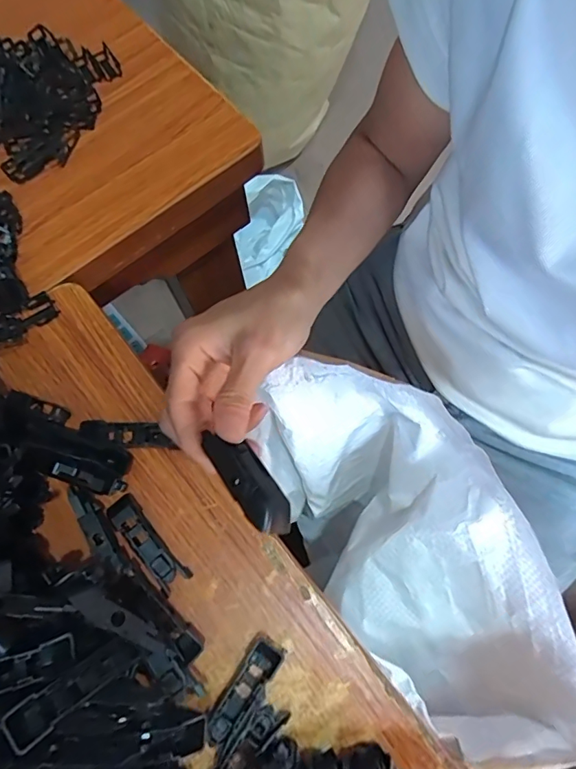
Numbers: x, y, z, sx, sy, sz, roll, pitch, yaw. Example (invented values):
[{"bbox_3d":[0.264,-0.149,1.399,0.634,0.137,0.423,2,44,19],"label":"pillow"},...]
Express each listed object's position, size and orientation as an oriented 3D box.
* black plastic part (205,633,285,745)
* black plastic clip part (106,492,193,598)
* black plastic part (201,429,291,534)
[{"bbox_3d":[-0.027,0.178,0.278,0.018,0.012,0.061,34,75,12],"label":"black plastic part"},{"bbox_3d":[-0.091,0.099,0.304,0.019,0.017,0.068,-39,75,-11],"label":"black plastic clip part"},{"bbox_3d":[-0.021,0.045,0.235,0.020,0.012,0.063,-37,56,-11],"label":"black plastic part"}]

